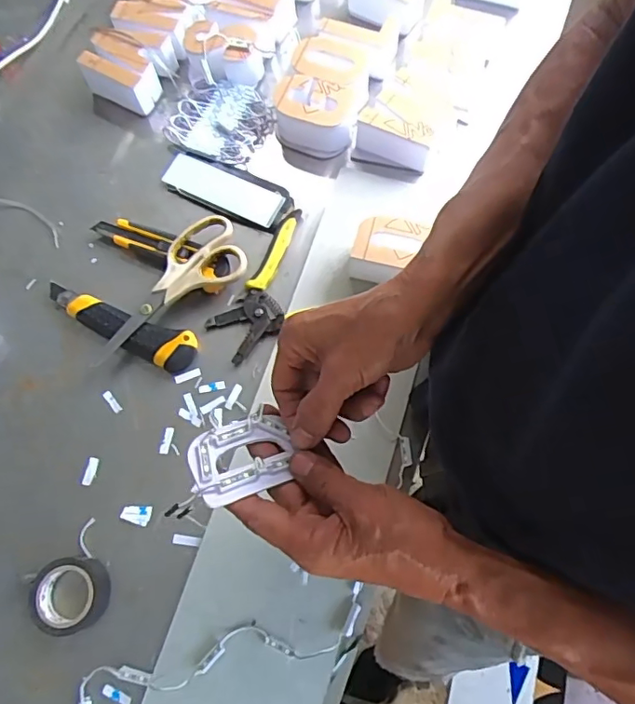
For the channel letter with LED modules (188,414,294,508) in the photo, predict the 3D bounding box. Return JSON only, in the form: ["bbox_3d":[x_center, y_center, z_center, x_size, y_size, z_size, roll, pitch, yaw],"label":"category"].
[{"bbox_3d":[-0.049,0.069,0.357,0.072,0.007,0.049,-13,58,-31],"label":"channel letter with LED modules"}]

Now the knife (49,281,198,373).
[{"bbox_3d":[-0.199,-0.025,0.534,0.166,0.020,0.038,21,73,8],"label":"knife"}]

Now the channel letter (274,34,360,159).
[{"bbox_3d":[0.004,-0.287,0.603,0.090,0.043,0.125,10,72,5],"label":"channel letter"}]

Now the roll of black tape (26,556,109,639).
[{"bbox_3d":[-0.209,0.204,0.454,0.062,0.016,0.058,0,71,1],"label":"roll of black tape"}]

